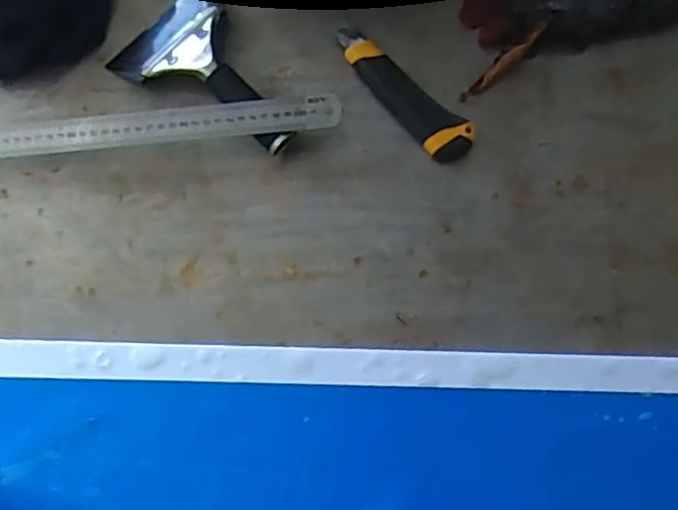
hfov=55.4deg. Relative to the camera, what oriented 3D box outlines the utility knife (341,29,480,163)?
[{"bbox_3d":[0.054,-0.141,0.569,0.153,0.015,0.040,43,86,7],"label":"utility knife"}]

